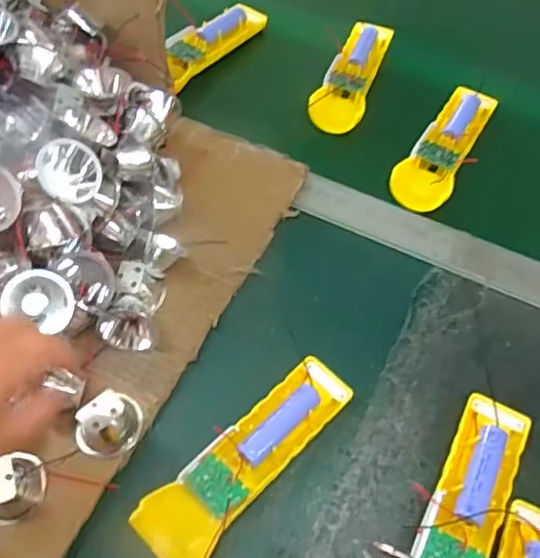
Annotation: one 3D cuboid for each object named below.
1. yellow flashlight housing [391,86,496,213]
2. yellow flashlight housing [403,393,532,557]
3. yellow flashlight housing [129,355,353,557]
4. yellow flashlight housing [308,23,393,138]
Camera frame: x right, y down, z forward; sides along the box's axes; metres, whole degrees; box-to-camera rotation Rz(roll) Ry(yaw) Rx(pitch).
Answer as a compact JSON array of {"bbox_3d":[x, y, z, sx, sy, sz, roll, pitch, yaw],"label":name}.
[{"bbox_3d":[0.163,-0.127,0.531,0.050,0.024,0.164,27,62,13],"label":"yellow flashlight housing"},{"bbox_3d":[0.121,0.147,0.361,0.049,0.033,0.164,25,61,12],"label":"yellow flashlight housing"},{"bbox_3d":[-0.012,0.116,0.376,0.047,0.031,0.160,41,66,20],"label":"yellow flashlight housing"},{"bbox_3d":[0.083,-0.210,0.580,0.050,0.020,0.165,17,60,8],"label":"yellow flashlight housing"}]

